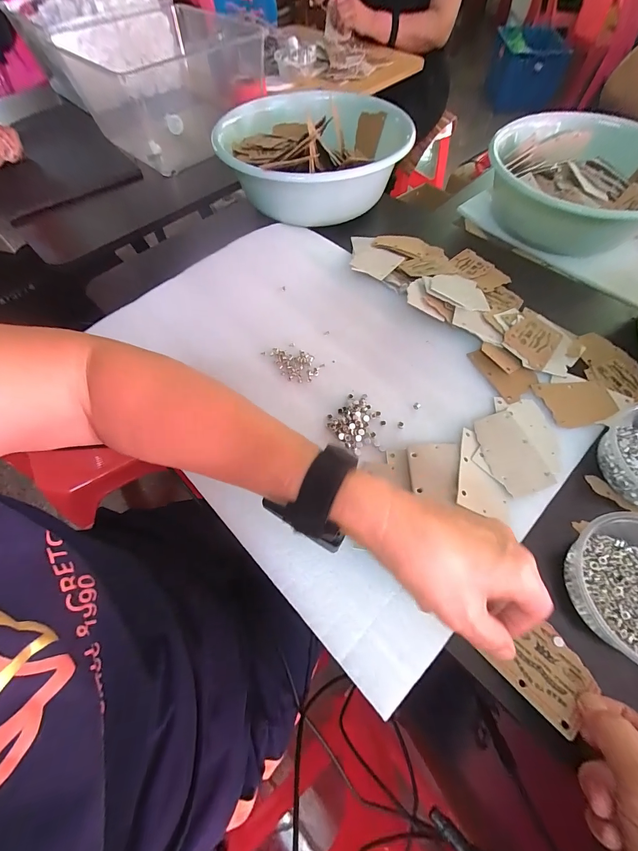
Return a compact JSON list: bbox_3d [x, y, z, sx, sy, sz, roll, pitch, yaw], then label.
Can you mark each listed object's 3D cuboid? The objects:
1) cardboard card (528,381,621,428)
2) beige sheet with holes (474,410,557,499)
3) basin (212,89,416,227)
[{"bbox_3d":[0.284,-0.025,0.359,0.084,0.004,0.054,-5,64,-4],"label":"cardboard card"},{"bbox_3d":[0.189,0.027,0.326,0.053,0.004,0.083,-14,64,-11],"label":"beige sheet with holes"},{"bbox_3d":[-0.014,-0.440,0.531,0.275,0.090,0.305,-13,62,-5],"label":"basin"}]

